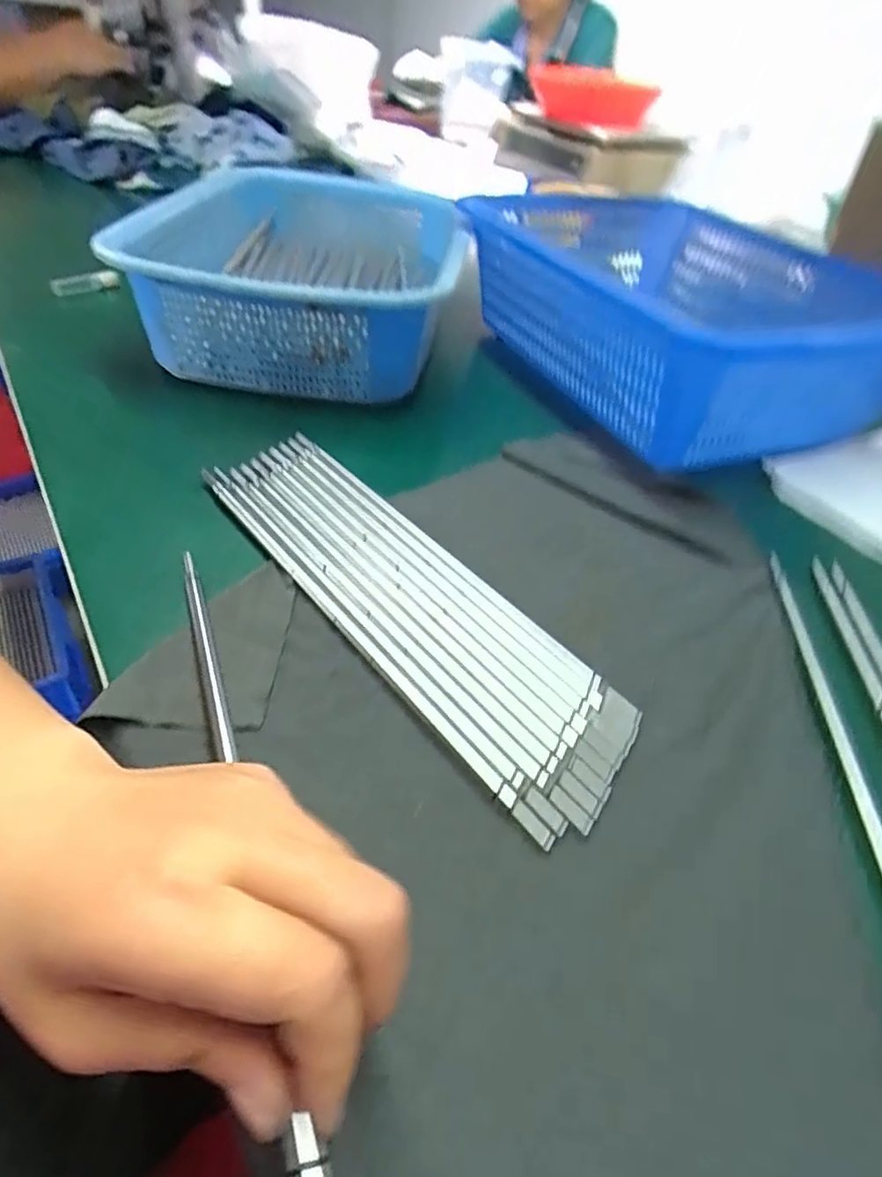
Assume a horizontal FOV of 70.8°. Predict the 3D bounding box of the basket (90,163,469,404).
[{"bbox_3d":[-0.104,-0.269,0.525,0.236,0.083,0.321,8,44,1],"label":"basket"}]

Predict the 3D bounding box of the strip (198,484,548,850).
[{"bbox_3d":[-0.047,0.015,0.295,0.009,0.008,0.269,-28,54,-31],"label":"strip"}]

